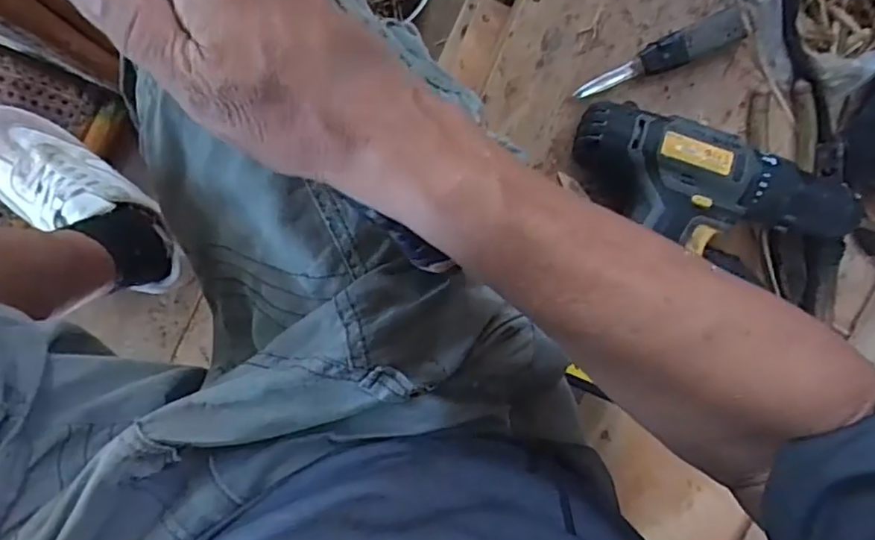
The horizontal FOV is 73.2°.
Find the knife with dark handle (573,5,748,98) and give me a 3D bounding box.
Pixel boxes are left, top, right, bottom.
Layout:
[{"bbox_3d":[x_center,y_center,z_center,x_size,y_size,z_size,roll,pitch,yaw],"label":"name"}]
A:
[{"bbox_3d":[0.162,-0.156,0.434,0.126,0.021,0.024,-24,99,0],"label":"knife with dark handle"}]

